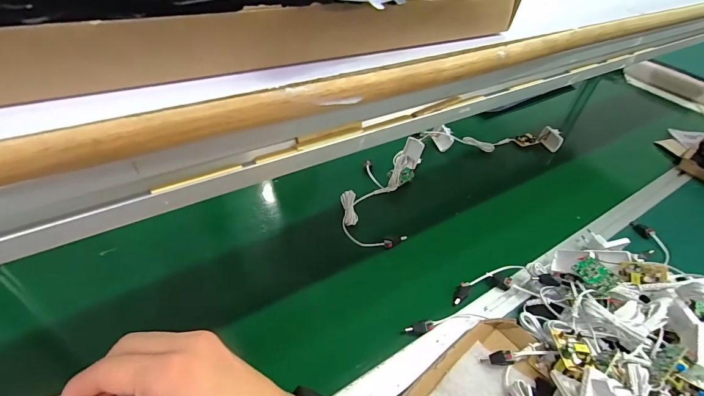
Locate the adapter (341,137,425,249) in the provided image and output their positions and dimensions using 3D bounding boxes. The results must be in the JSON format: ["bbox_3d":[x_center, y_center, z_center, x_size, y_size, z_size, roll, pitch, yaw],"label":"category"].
[{"bbox_3d":[0.055,-0.024,0.660,0.123,0.076,0.256,15,44,7],"label":"adapter"}]

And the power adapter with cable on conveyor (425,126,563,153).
[{"bbox_3d":[0.333,-0.136,0.825,0.327,0.044,0.062,-3,44,-12],"label":"power adapter with cable on conveyor"}]

